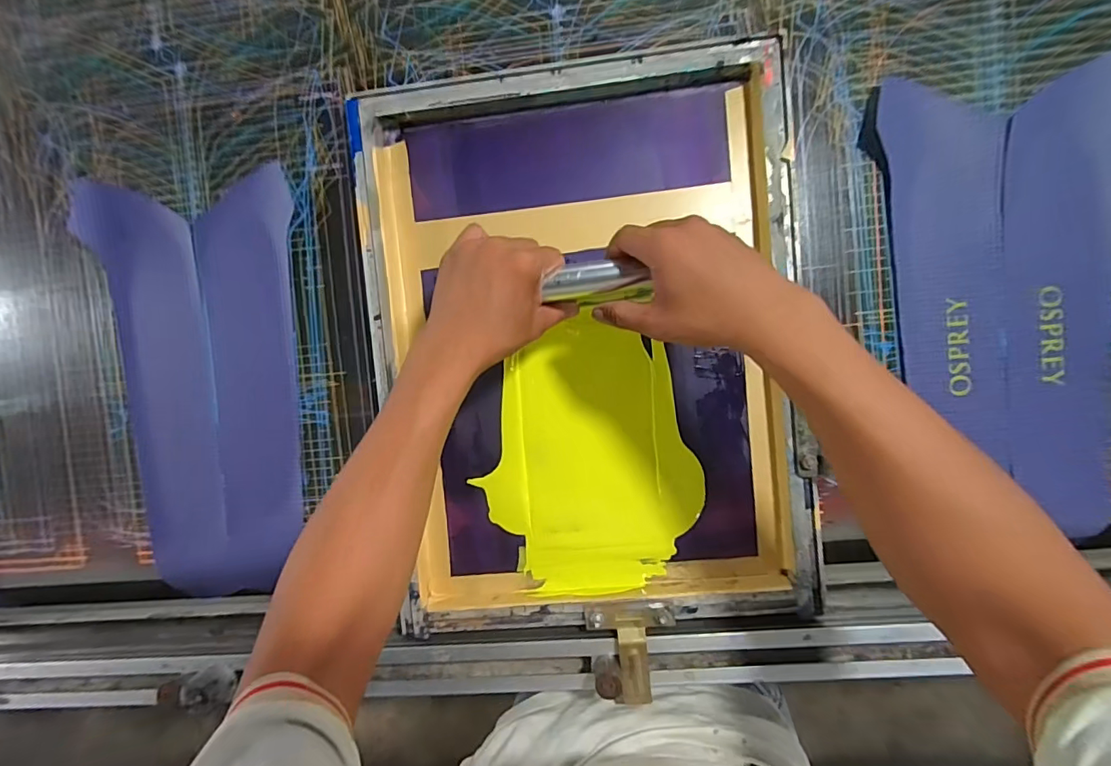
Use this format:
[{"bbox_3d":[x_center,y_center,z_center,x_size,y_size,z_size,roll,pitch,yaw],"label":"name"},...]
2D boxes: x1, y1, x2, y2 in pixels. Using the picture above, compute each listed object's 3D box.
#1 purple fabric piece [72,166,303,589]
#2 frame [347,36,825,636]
[{"bbox_3d":[-0.371,0.006,0.522,0.221,0.012,0.436,-7,92,5],"label":"purple fabric piece"},{"bbox_3d":[0.027,-0.031,0.475,0.401,0.030,0.527,-5,92,5],"label":"frame"}]

